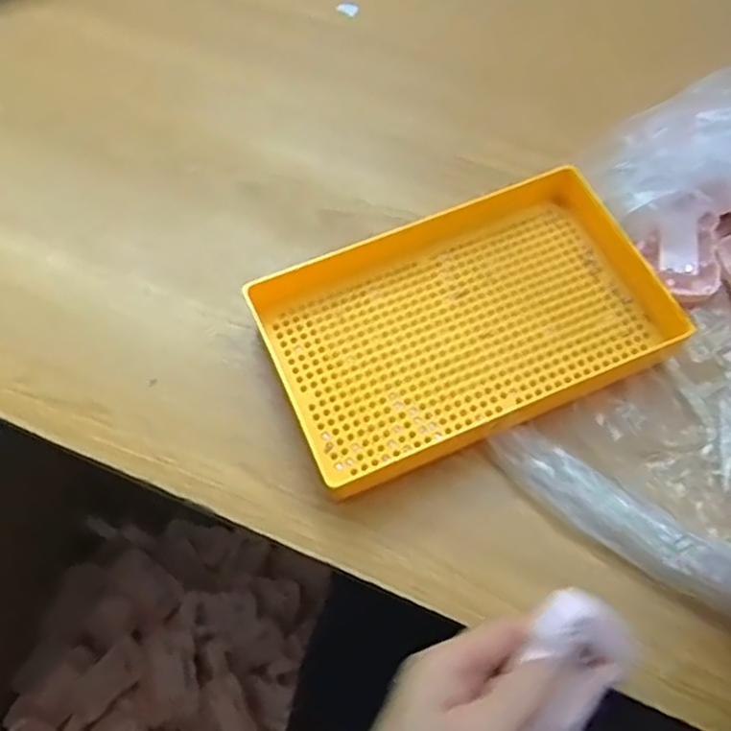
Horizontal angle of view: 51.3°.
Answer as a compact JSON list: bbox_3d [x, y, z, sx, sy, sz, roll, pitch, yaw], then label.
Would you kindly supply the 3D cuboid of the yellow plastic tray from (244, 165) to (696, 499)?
[{"bbox_3d":[0.060,-0.034,0.496,0.254,0.031,0.170,-23,64,-10],"label":"yellow plastic tray"}]

